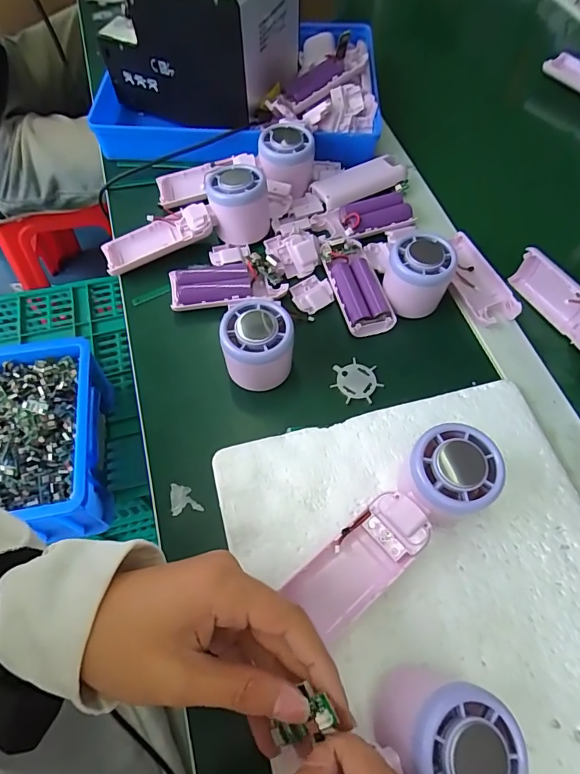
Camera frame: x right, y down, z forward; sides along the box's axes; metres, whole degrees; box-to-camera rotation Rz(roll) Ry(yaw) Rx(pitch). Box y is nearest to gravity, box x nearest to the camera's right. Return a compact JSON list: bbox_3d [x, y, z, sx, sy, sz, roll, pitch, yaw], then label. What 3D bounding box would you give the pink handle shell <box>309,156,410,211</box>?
[{"bbox_3d":[0.074,-0.218,0.477,0.100,0.018,0.042,-22,64,-13],"label":"pink handle shell"}]

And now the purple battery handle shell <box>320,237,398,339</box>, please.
[{"bbox_3d":[0.062,-0.094,0.416,0.044,0.017,0.100,-14,62,-8],"label":"purple battery handle shell"}]

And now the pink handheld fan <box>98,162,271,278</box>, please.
[{"bbox_3d":[-0.100,-0.154,0.436,0.170,0.059,0.069,-19,62,6],"label":"pink handheld fan"}]

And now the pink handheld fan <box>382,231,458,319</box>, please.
[{"bbox_3d":[0.114,-0.100,0.398,0.056,0.048,0.053,-29,65,-16],"label":"pink handheld fan"}]

